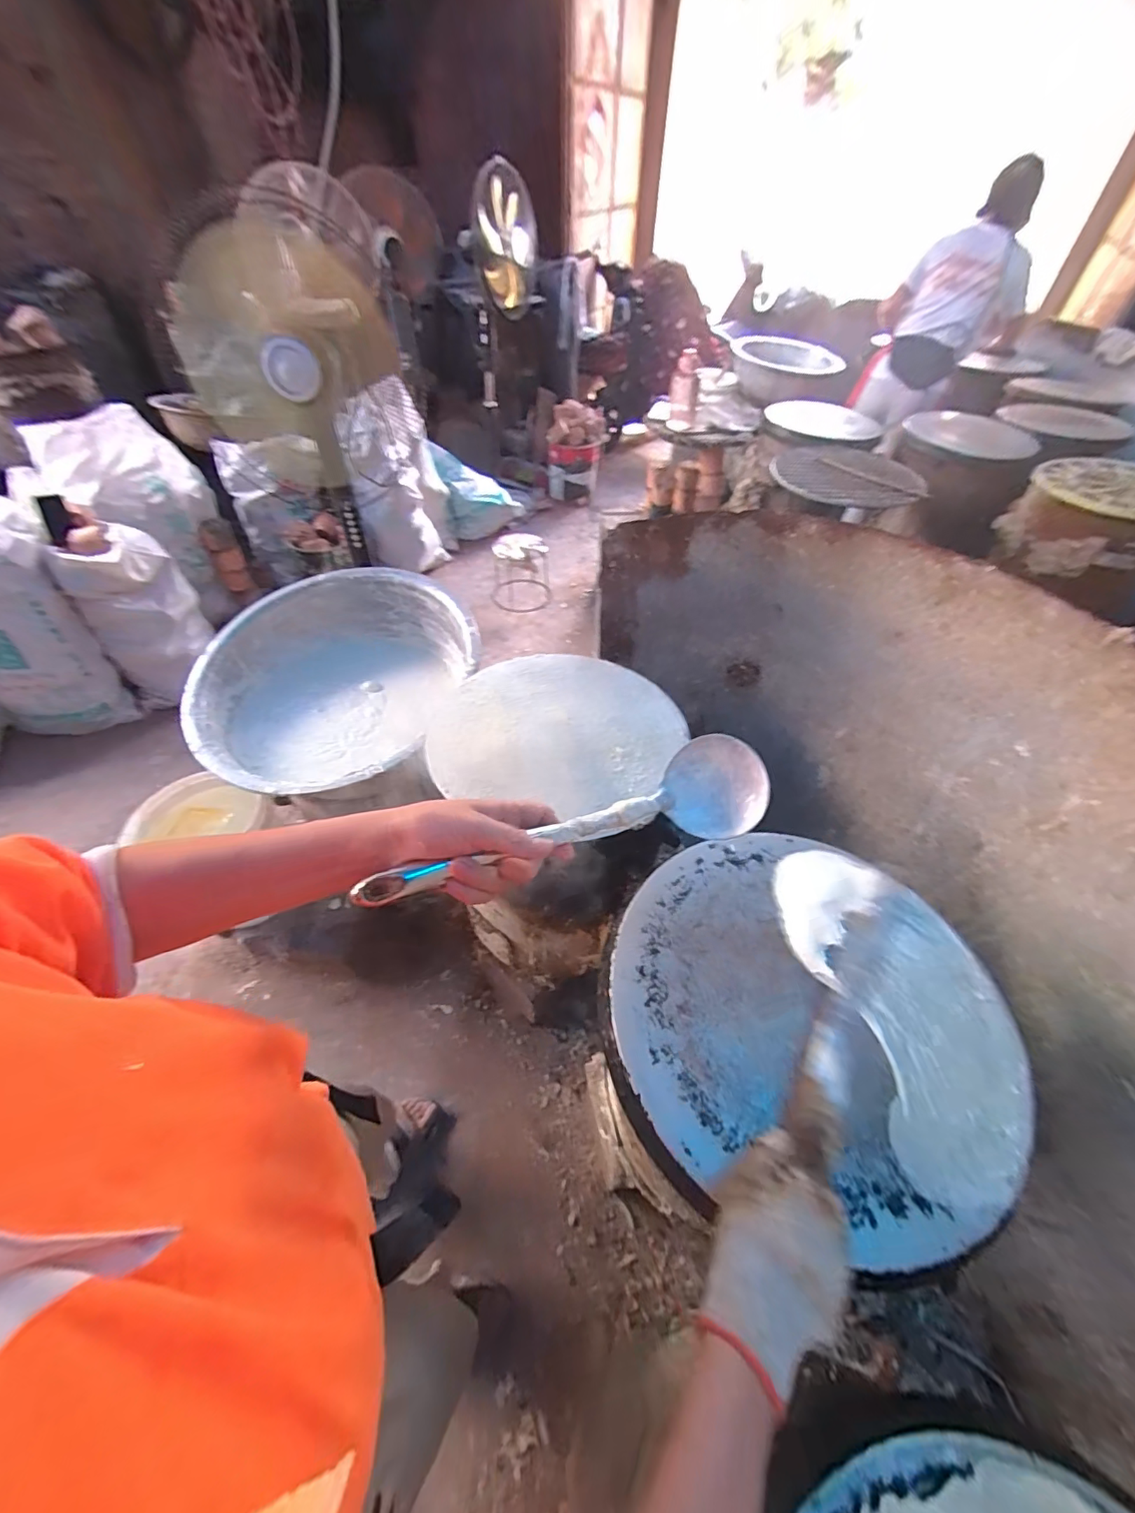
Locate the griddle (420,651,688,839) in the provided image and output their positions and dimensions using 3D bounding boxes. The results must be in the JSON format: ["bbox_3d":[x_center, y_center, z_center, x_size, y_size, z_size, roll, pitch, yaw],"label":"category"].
[{"bbox_3d":[-0.020,-0.049,0.765,0.347,0.043,0.330,1,50,-1],"label":"griddle"}]

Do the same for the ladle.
[{"bbox_3d":[0.025,0.051,0.423,0.366,0.067,0.069,-12,50,-27],"label":"ladle"}]

